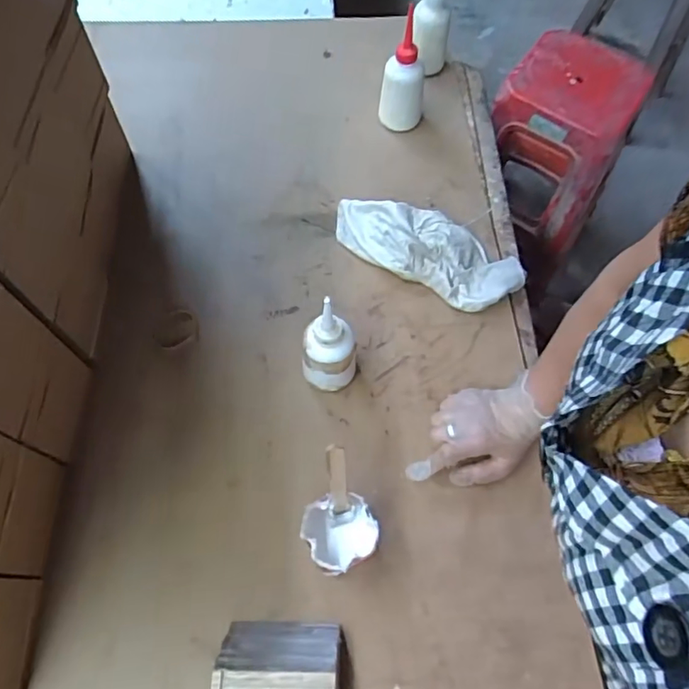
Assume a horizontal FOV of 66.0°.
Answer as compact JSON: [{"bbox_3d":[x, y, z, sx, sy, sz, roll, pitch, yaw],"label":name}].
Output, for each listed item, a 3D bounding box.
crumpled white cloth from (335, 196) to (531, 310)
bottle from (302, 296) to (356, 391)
[{"bbox_3d":[0.104,-0.126,0.694,0.261,0.053,0.101,29,66,11],"label":"crumpled white cloth"},{"bbox_3d":[-0.014,0.005,0.571,0.060,0.148,0.051,9,64,2],"label":"bottle"}]

